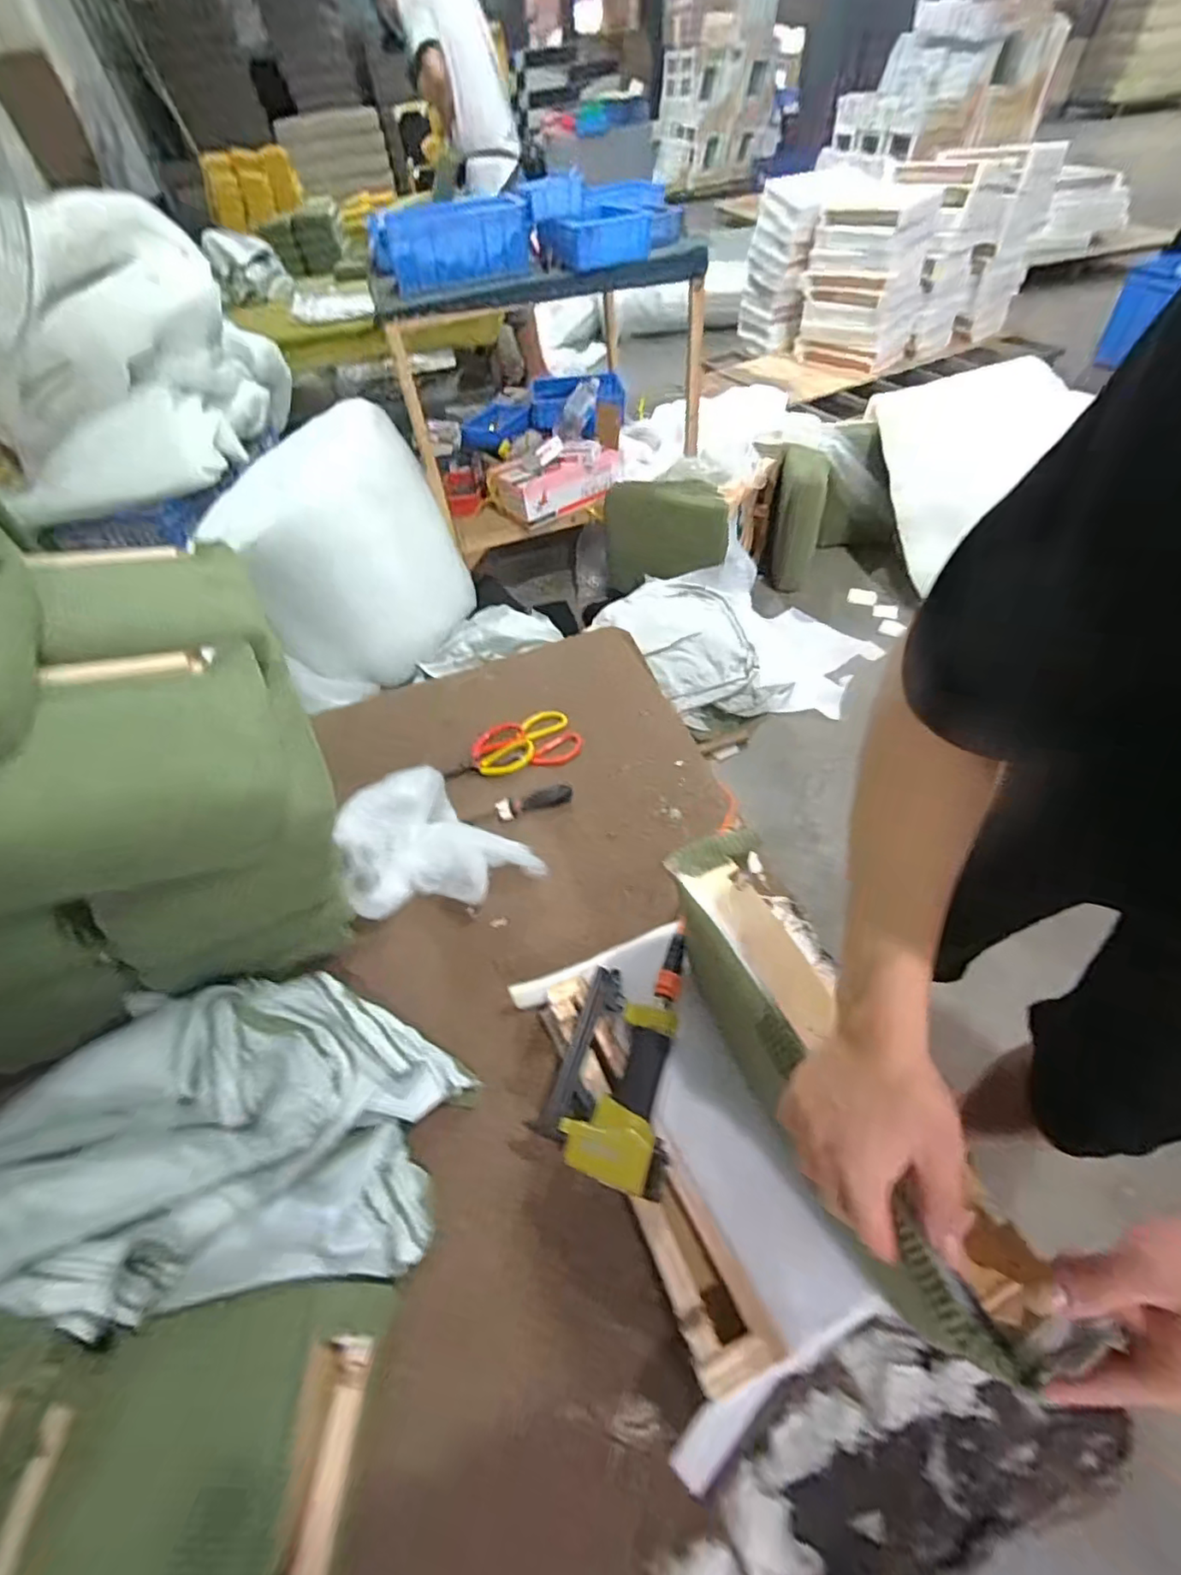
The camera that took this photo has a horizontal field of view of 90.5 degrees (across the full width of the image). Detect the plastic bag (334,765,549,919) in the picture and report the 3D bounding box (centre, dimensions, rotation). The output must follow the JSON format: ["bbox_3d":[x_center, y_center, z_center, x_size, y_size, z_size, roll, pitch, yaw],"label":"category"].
[{"bbox_3d":[-0.236,0.100,0.847,0.261,0.106,0.226,33,61,26],"label":"plastic bag"}]

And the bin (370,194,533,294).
[{"bbox_3d":[-0.329,-1.298,1.390,0.337,0.126,0.220,-28,53,-15],"label":"bin"}]

